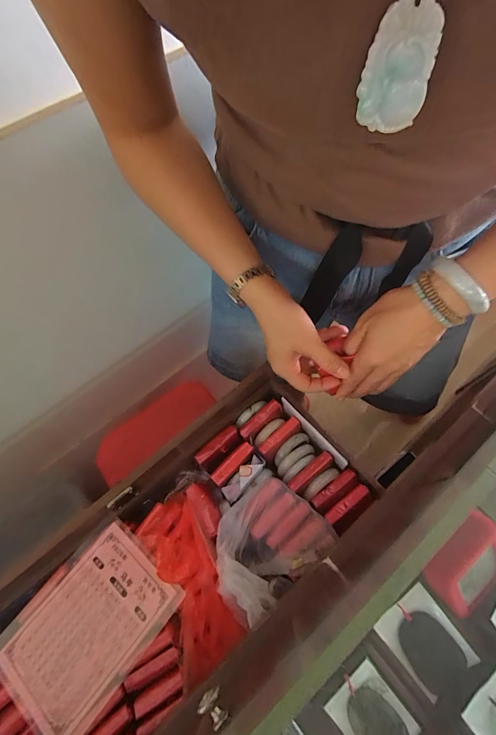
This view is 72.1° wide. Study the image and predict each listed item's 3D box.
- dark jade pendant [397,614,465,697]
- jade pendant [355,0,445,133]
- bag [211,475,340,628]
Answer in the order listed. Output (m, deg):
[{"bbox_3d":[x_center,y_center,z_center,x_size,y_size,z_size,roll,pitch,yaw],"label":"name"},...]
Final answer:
[{"bbox_3d":[0.150,0.231,0.278,0.041,0.008,0.055,-36,72,-11],"label":"dark jade pendant"},{"bbox_3d":[0.067,-0.135,0.147,0.029,0.057,0.010,23,68,13],"label":"jade pendant"},{"bbox_3d":[0.022,0.228,0.451,0.155,0.083,0.127,-41,70,-15],"label":"bag"}]

